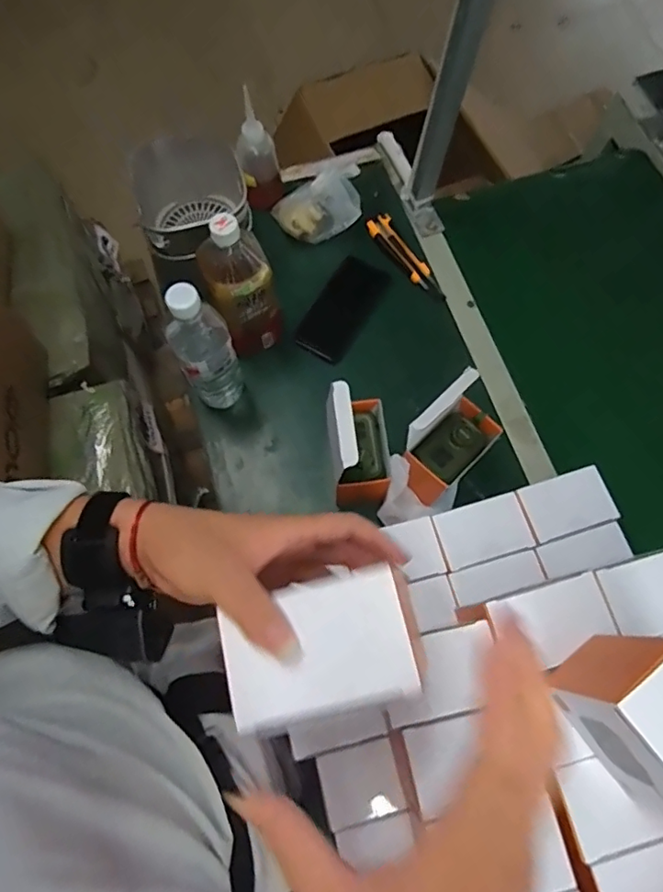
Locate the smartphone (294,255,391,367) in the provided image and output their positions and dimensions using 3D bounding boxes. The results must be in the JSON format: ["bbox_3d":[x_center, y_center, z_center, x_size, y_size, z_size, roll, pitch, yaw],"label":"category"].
[{"bbox_3d":[0.019,-0.202,0.780,0.076,0.009,0.165,28,74,9],"label":"smartphone"}]

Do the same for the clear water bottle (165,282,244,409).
[{"bbox_3d":[-0.150,-0.110,0.641,0.066,0.245,0.061,-29,74,-9],"label":"clear water bottle"}]

